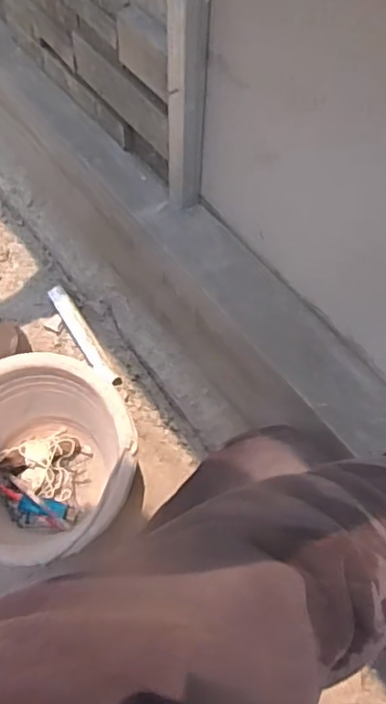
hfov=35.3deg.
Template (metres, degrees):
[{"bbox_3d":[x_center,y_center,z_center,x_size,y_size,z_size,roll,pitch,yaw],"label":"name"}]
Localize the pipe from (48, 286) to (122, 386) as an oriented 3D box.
[{"bbox_3d":[-0.173,-0.023,0.961,0.028,0.026,0.195,-29,66,-17],"label":"pipe"}]

